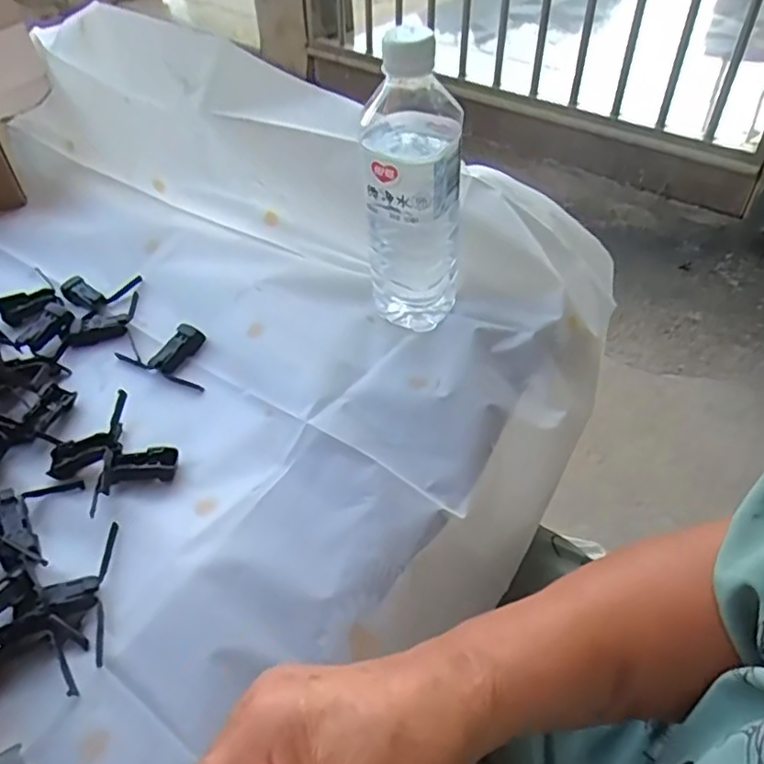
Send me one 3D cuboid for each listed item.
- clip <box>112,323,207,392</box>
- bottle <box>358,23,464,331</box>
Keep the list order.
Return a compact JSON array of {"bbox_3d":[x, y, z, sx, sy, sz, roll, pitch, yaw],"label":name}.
[{"bbox_3d":[-0.167,-0.027,0.501,0.085,0.014,0.046,18,51,15],"label":"clip"},{"bbox_3d":[0.023,-0.135,0.451,0.070,0.198,0.065,4,48,4],"label":"bottle"}]

